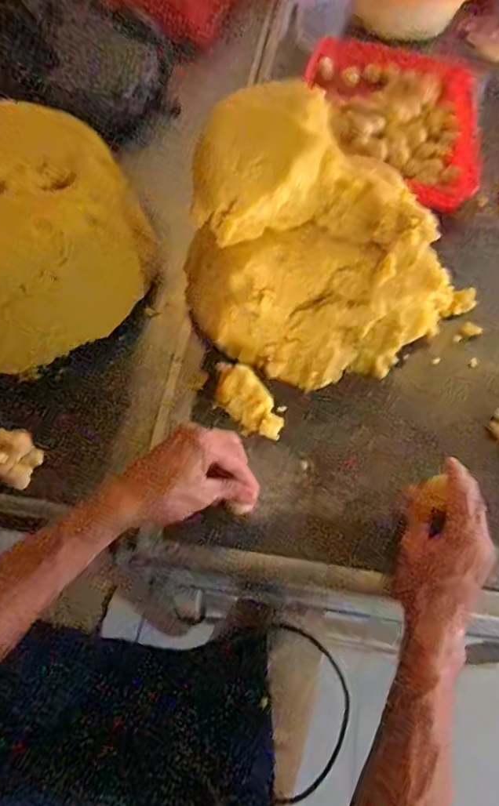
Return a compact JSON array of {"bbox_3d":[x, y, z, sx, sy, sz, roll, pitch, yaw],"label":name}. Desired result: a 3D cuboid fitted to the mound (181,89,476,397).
[{"bbox_3d":[0.088,-0.157,0.533,0.285,0.217,0.198,27,62,11],"label":"mound"}]

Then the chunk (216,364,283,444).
[{"bbox_3d":[-0.003,-0.003,0.546,0.046,0.036,0.096,-38,70,-22],"label":"chunk"}]

